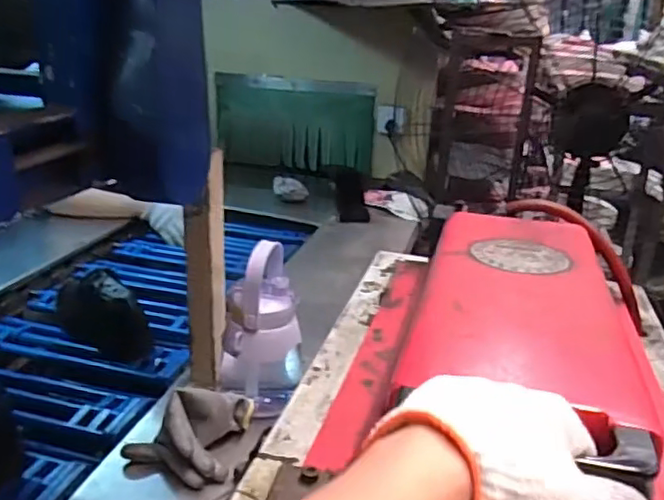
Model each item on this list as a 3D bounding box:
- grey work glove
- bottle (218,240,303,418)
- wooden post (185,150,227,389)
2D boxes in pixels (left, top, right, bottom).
[{"bbox_3d":[-0.176,0.209,0.739,0.128,0.081,0.112,6,22,9],"label":"grey work glove"},{"bbox_3d":[-0.095,0.102,0.825,0.104,0.221,0.100,7,22,11],"label":"bottle"},{"bbox_3d":[-0.172,0.041,0.840,0.053,0.323,0.040,1,22,-5],"label":"wooden post"}]

